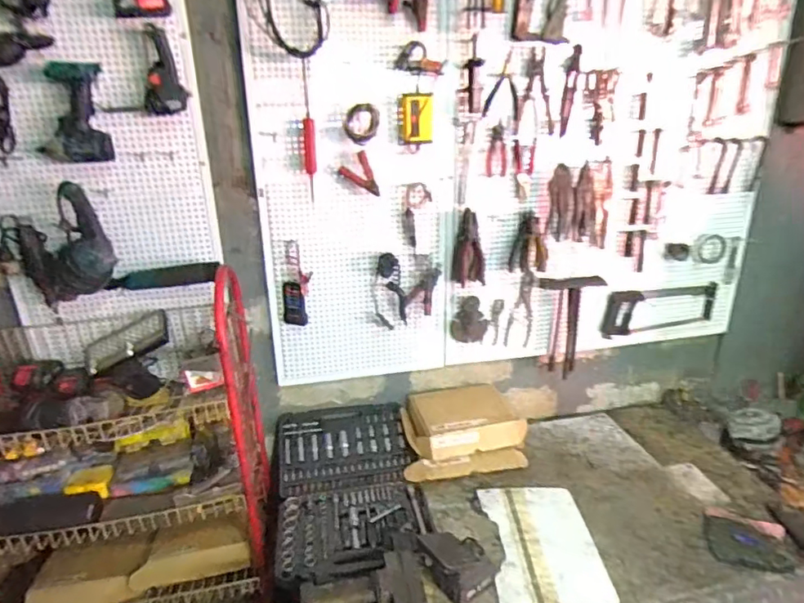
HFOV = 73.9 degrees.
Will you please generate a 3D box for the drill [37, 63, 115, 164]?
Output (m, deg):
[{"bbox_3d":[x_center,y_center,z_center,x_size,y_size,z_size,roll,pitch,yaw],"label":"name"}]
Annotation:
[{"bbox_3d":[-0.685,-0.389,1.113,0.130,0.190,0.084,-15,25,-31],"label":"drill"}]

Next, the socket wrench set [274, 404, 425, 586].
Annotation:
[{"bbox_3d":[-0.145,0.470,1.408,0.358,0.098,0.558,-5,21,-9],"label":"socket wrench set"}]

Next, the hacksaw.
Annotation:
[{"bbox_3d":[0.836,0.026,1.728,0.429,0.158,0.021,-4,25,-16],"label":"hacksaw"}]

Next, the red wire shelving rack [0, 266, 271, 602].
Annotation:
[{"bbox_3d":[-0.676,0.477,1.328,0.624,0.983,0.346,-6,21,-13],"label":"red wire shelving rack"}]

